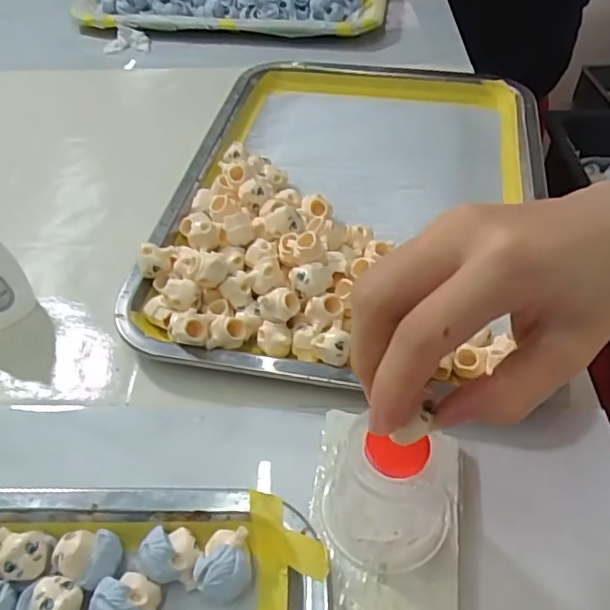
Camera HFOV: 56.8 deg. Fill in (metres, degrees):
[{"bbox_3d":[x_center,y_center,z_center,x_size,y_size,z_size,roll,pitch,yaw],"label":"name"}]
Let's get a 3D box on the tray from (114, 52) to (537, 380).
[{"bbox_3d":[0.036,-0.092,0.418,0.263,0.043,0.356,9,49,8],"label":"tray"}]

